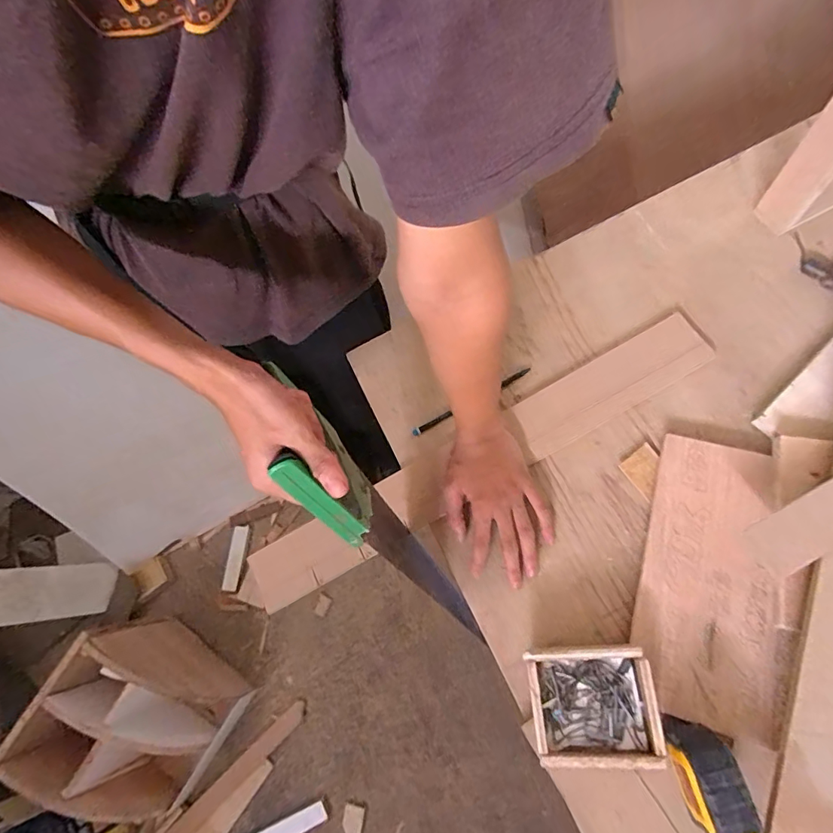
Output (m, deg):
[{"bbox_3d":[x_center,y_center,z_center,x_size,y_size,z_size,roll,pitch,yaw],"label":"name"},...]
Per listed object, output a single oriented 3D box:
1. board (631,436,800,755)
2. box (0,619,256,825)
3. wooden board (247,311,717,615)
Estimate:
[{"bbox_3d":[0.306,0.162,0.487,0.132,0.013,0.275,12,74,19],"label":"board"},{"bbox_3d":[-0.643,0.689,1.091,0.318,0.323,0.307,28,76,17],"label":"box"},{"bbox_3d":[0.077,0.049,0.566,0.595,0.018,0.073,-29,67,-2],"label":"wooden board"}]

